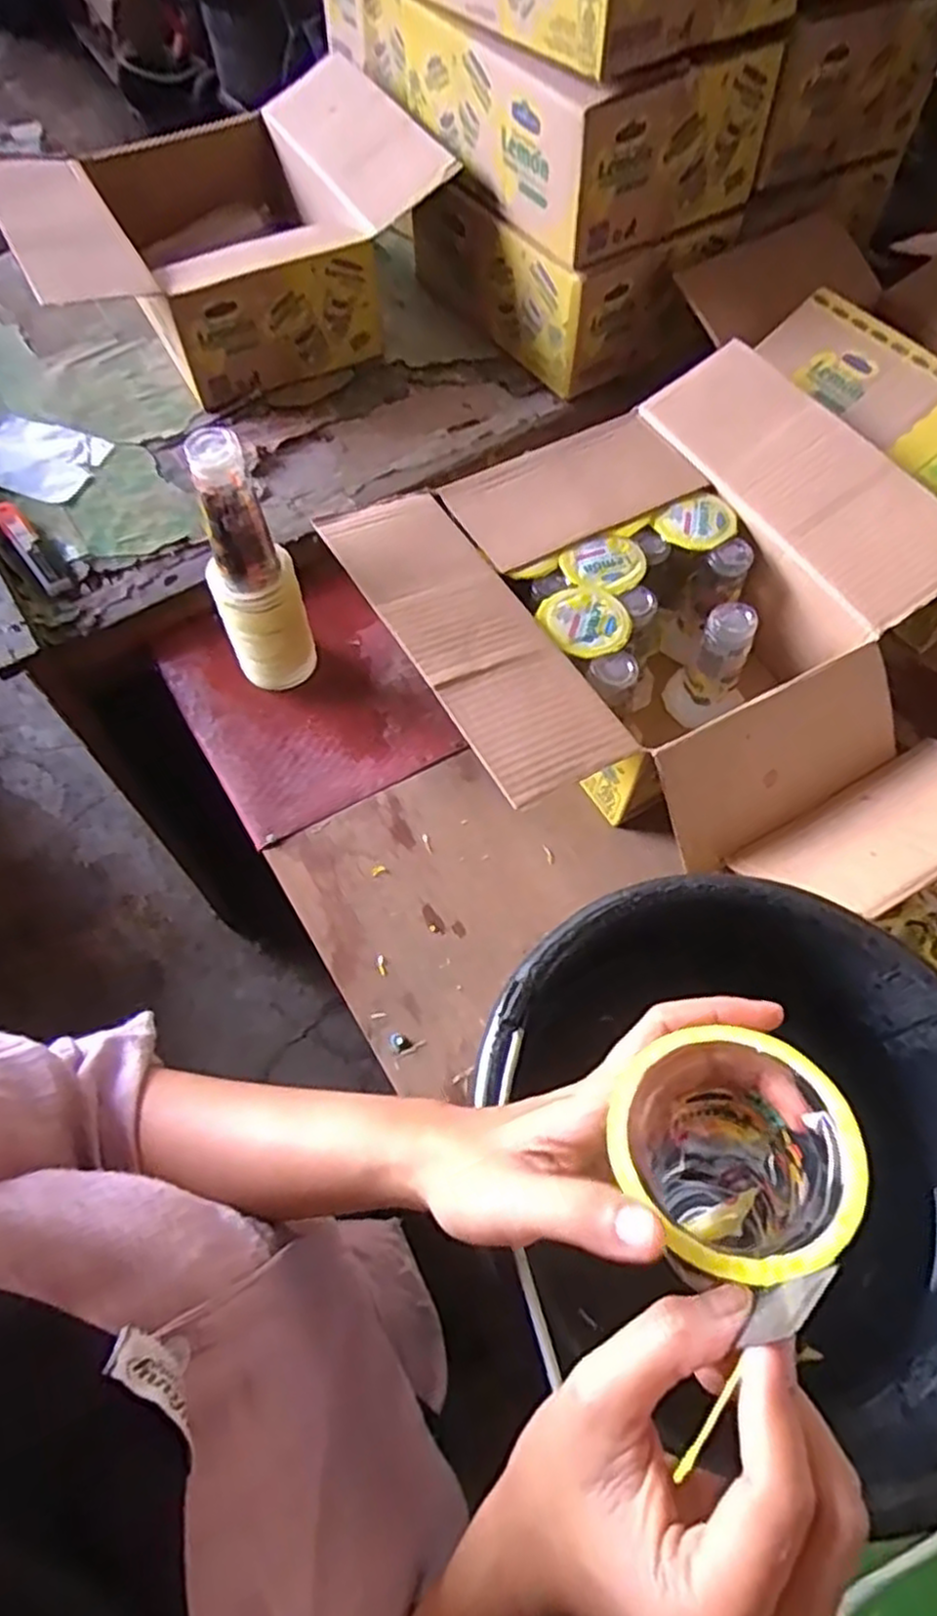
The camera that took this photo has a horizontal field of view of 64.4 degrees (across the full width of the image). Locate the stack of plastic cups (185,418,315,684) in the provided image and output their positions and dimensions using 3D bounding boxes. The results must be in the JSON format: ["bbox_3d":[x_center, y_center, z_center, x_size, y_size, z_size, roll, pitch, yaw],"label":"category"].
[{"bbox_3d":[-0.188,-0.202,0.642,0.073,0.220,0.070,-19,66,-11],"label":"stack of plastic cups"}]

